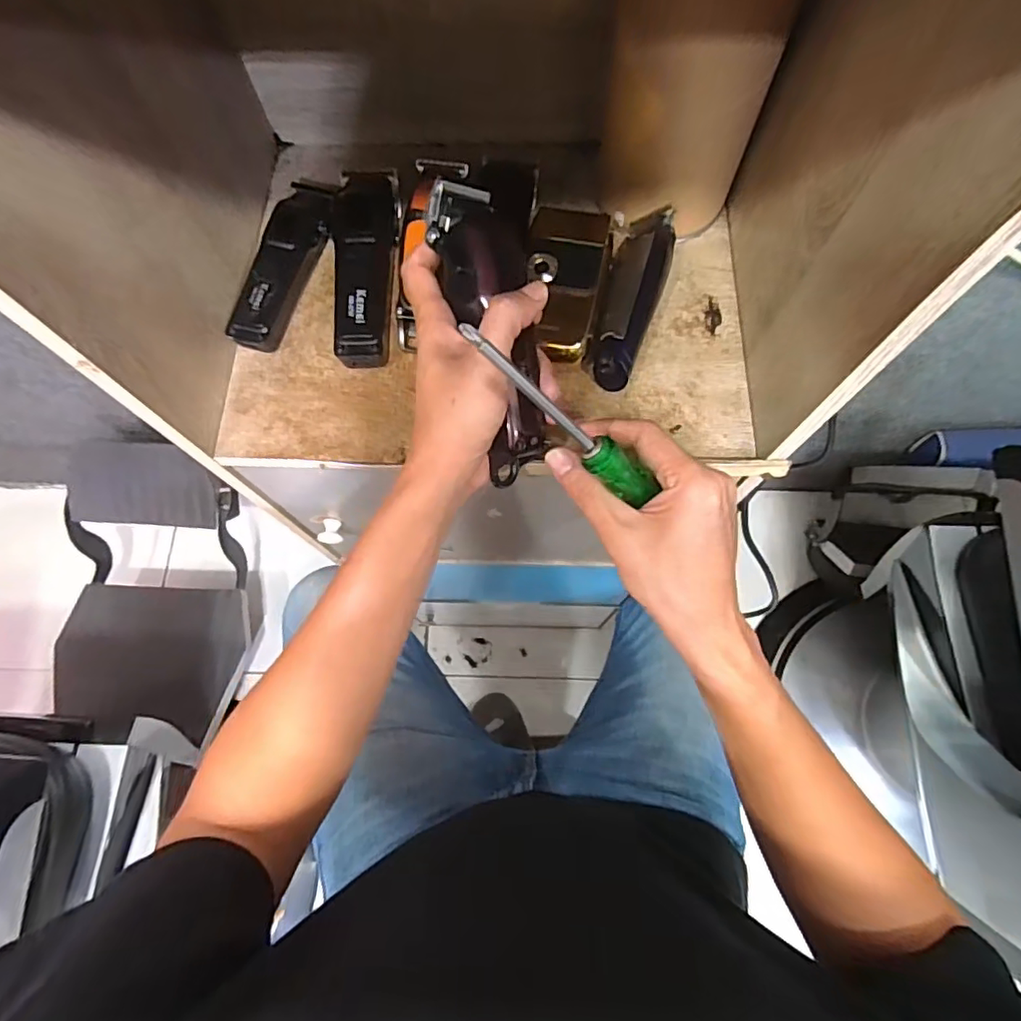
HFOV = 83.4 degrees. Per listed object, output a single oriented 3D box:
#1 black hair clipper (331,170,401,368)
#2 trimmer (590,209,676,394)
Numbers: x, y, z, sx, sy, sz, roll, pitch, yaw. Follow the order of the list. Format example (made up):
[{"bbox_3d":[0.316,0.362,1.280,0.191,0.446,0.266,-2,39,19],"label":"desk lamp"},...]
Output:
[{"bbox_3d":[-0.106,-0.185,0.425,0.047,0.037,0.169,-2,72,0],"label":"black hair clipper"},{"bbox_3d":[0.088,-0.157,0.413,0.039,0.032,0.141,16,73,6],"label":"trimmer"}]

